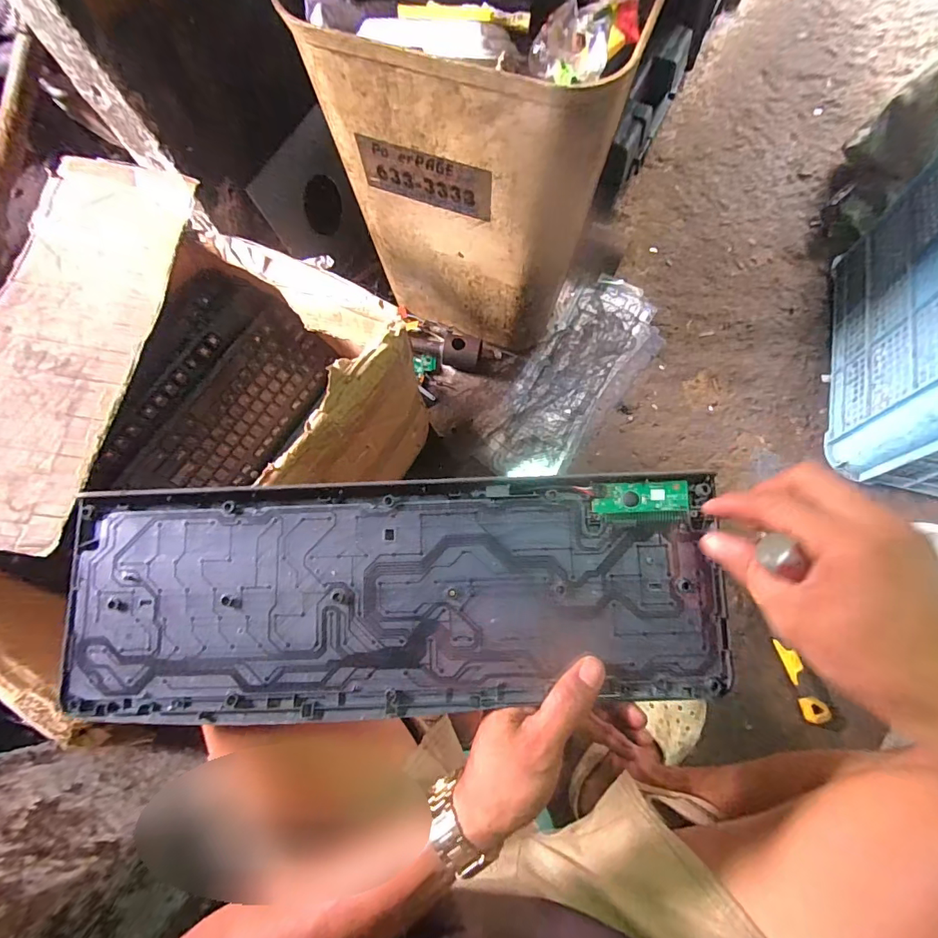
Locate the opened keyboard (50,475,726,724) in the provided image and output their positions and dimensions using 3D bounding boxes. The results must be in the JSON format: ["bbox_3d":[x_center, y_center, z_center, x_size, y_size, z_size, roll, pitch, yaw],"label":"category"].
[{"bbox_3d":[-0.051,0.083,0.312,0.424,0.031,0.147,-3,71,1],"label":"opened keyboard"}]

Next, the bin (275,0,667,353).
[{"bbox_3d":[0.017,-0.395,0.688,0.340,0.471,0.214,16,73,8],"label":"bin"}]

